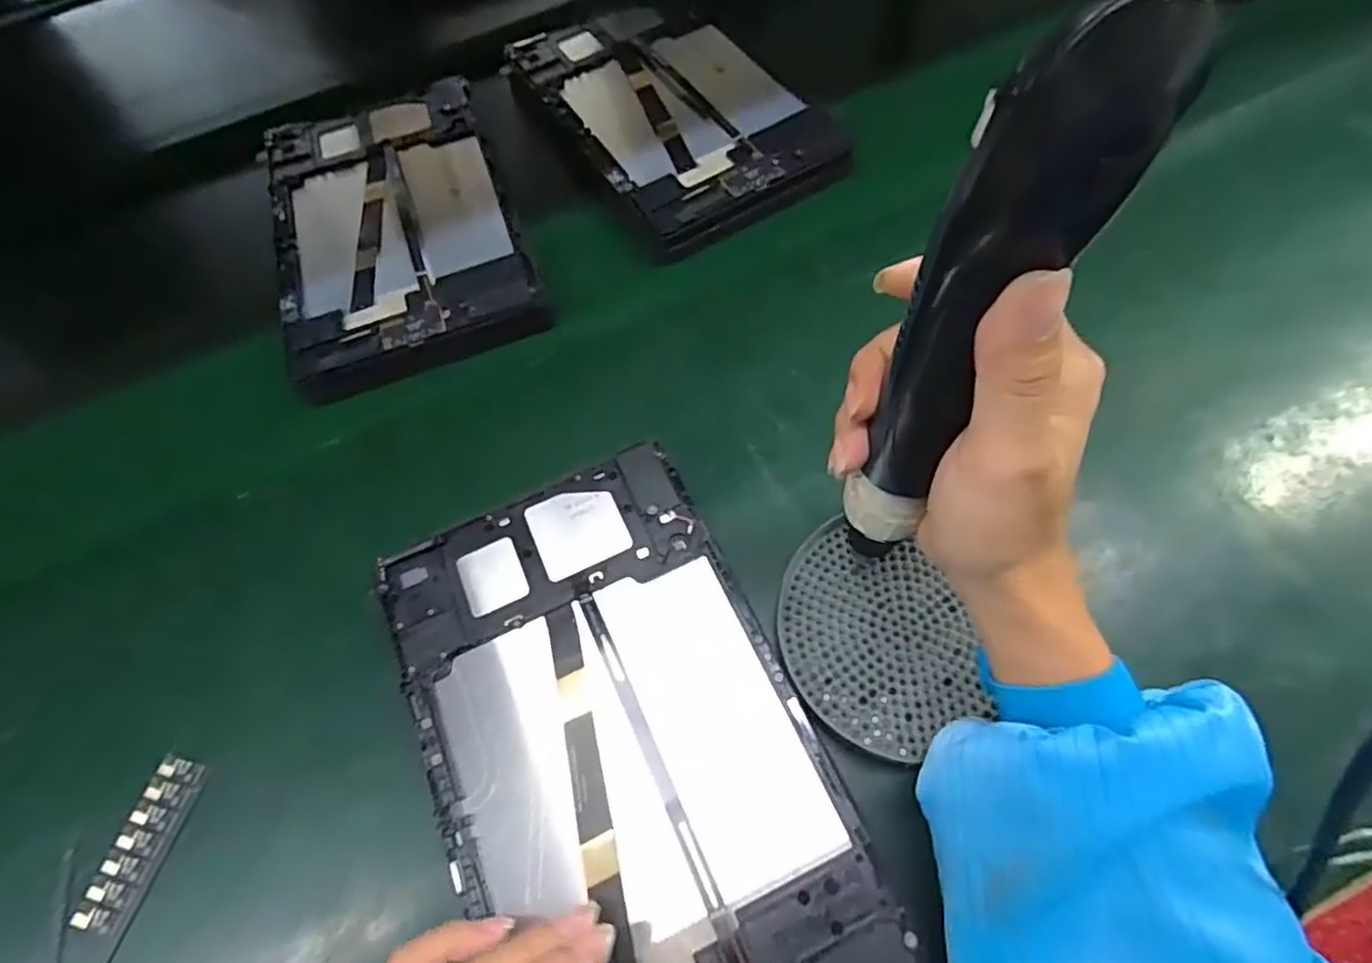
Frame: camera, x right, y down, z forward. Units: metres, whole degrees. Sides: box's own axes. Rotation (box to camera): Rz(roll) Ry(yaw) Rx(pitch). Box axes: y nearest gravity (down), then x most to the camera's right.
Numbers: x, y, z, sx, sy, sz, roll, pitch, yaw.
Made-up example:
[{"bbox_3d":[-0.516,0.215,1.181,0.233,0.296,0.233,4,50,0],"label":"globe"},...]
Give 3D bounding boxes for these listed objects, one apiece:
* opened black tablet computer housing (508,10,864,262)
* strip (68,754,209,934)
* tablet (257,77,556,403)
[{"bbox_3d":[-0.009,-0.264,0.482,0.143,0.011,0.246,-28,63,-8],"label":"opened black tablet computer housing"},{"bbox_3d":[-0.240,0.160,0.304,0.020,0.006,0.071,21,69,-3],"label":"strip"},{"bbox_3d":[-0.196,-0.173,0.456,0.149,0.027,0.250,-21,62,-6],"label":"tablet"}]

